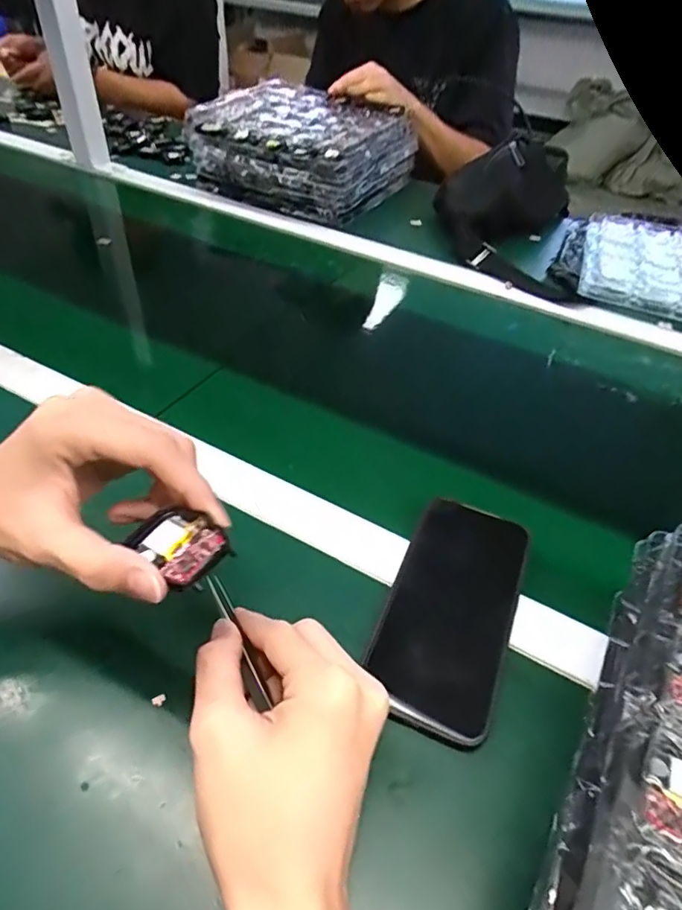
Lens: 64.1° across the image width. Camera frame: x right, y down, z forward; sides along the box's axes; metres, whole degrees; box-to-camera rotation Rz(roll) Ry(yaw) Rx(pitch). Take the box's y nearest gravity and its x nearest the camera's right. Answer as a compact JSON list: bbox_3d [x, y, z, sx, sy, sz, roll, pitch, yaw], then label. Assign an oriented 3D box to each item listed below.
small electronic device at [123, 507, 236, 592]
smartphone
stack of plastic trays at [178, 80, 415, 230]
[{"bbox_3d":[-0.075,0.043,0.255,0.042,0.007,0.034,36,53,27],"label":"small electronic device"},{"bbox_3d":[0.072,0.096,0.353,0.078,0.012,0.161,19,47,13],"label":"smartphone"},{"bbox_3d":[-0.056,-0.488,0.872,0.274,0.112,0.272,23,48,16],"label":"stack of plastic trays"}]

